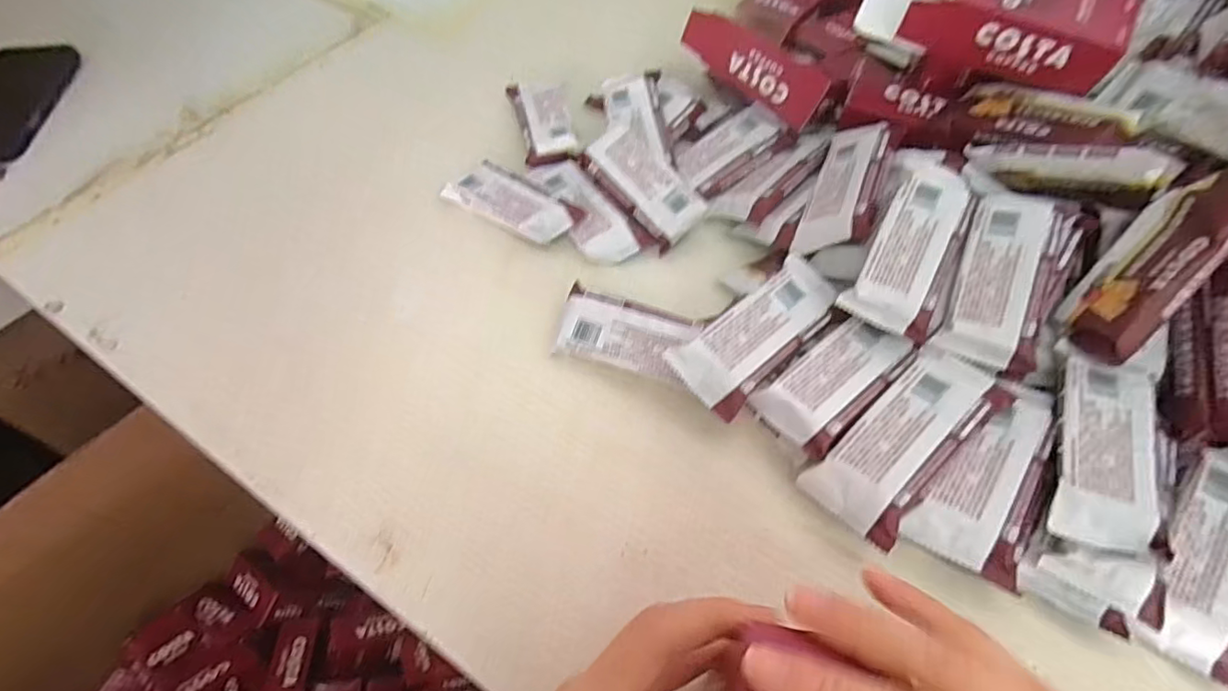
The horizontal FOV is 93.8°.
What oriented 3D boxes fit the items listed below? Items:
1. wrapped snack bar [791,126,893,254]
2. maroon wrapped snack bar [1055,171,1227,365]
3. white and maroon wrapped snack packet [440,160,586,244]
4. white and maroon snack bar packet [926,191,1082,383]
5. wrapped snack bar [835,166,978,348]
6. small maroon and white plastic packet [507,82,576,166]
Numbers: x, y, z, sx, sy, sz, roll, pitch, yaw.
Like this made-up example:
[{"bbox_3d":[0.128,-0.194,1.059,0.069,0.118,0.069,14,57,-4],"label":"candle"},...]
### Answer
[{"bbox_3d":[0.163,-0.109,0.400,0.046,0.018,0.119,-1,55,44],"label":"wrapped snack bar"},{"bbox_3d":[0.296,-0.046,0.316,0.010,0.112,0.050,27,17,-22],"label":"maroon wrapped snack bar"},{"bbox_3d":[-0.078,-0.109,0.433,0.106,0.020,0.047,32,65,19],"label":"white and maroon wrapped snack packet"},{"bbox_3d":[0.235,-0.041,0.340,0.053,0.014,0.112,22,79,14],"label":"white and maroon snack bar packet"},{"bbox_3d":[0.183,-0.060,0.349,0.048,0.012,0.111,26,77,16],"label":"wrapped snack bar"},{"bbox_3d":[-0.062,-0.197,0.490,0.046,0.012,0.111,-10,60,-4],"label":"small maroon and white plastic packet"}]

